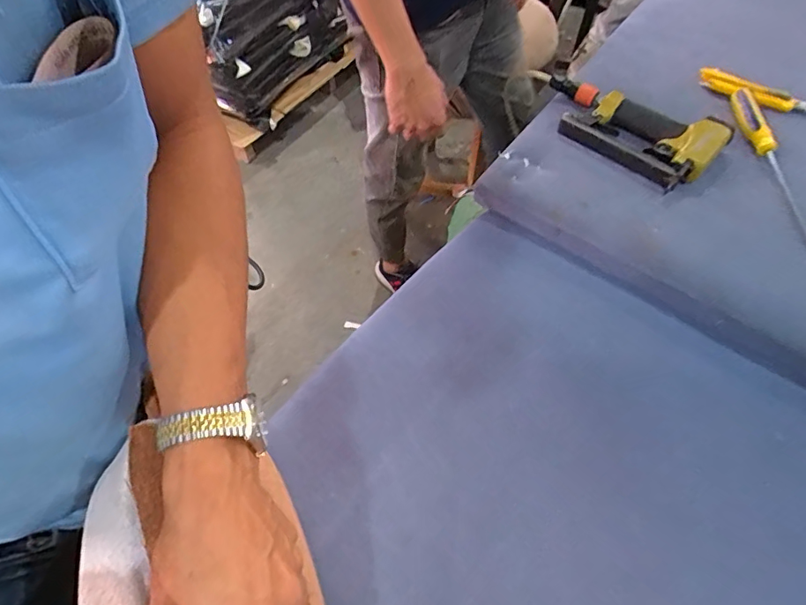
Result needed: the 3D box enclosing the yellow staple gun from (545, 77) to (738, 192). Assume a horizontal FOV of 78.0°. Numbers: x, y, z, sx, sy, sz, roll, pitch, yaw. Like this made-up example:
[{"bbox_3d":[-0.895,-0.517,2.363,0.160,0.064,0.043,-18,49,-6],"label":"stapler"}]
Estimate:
[{"bbox_3d":[0.304,-0.251,0.699,0.257,0.051,0.131,37,65,20],"label":"yellow staple gun"}]

